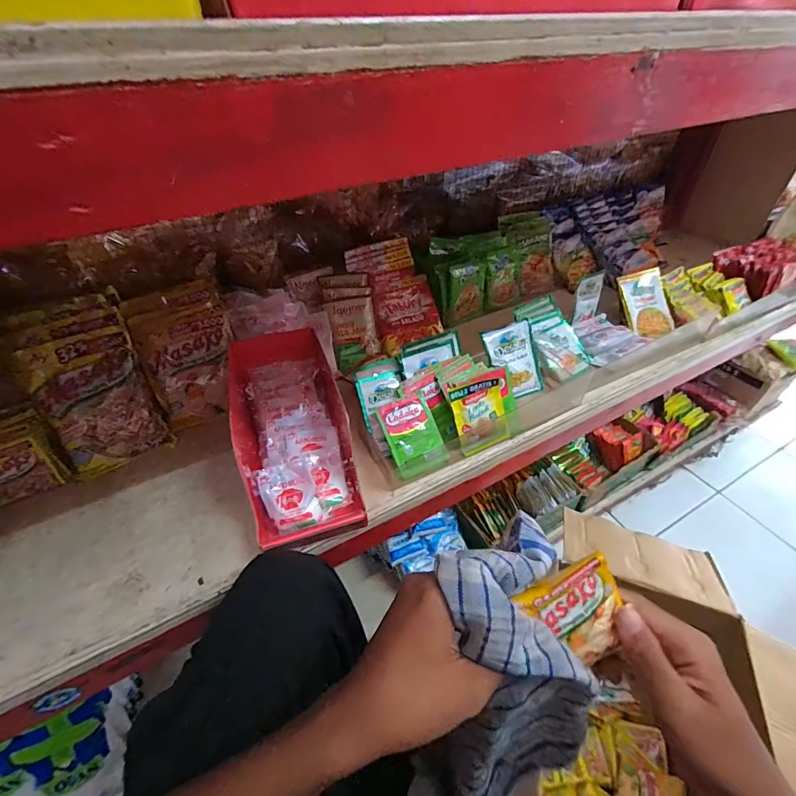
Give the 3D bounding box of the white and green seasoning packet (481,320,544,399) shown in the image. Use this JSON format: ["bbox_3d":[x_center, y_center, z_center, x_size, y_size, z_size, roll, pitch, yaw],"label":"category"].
[{"bbox_3d":[0.168,-0.052,0.575,0.084,0.102,0.008,-14,6,-20],"label":"white and green seasoning packet"}]

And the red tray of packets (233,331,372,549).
[{"bbox_3d":[-0.125,0.034,0.468,0.130,0.077,0.262,-10,44,-10],"label":"red tray of packets"}]

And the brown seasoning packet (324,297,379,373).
[{"bbox_3d":[-0.067,-0.101,0.627,0.075,0.108,0.004,-13,0,-25],"label":"brown seasoning packet"}]

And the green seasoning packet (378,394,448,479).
[{"bbox_3d":[0.018,0.045,0.492,0.064,0.005,0.090,-22,86,-18],"label":"green seasoning packet"}]

